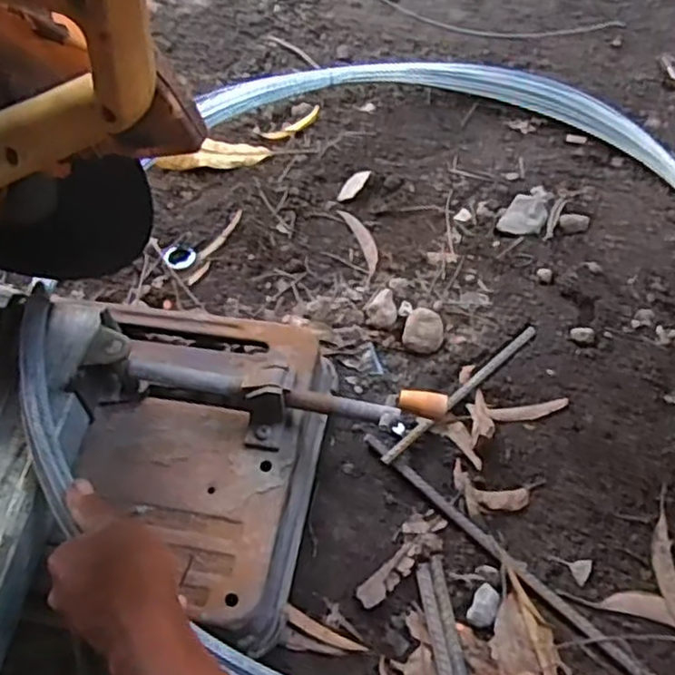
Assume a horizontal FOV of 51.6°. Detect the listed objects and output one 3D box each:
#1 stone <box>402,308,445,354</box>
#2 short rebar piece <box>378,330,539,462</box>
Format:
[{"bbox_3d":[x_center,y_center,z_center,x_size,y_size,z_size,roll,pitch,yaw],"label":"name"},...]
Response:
[{"bbox_3d":[0.089,-0.010,0.709,0.039,0.019,0.045,14,62,10],"label":"stone"},{"bbox_3d":[0.119,0.051,0.668,0.207,0.011,0.012,-38,66,-18],"label":"short rebar piece"}]

